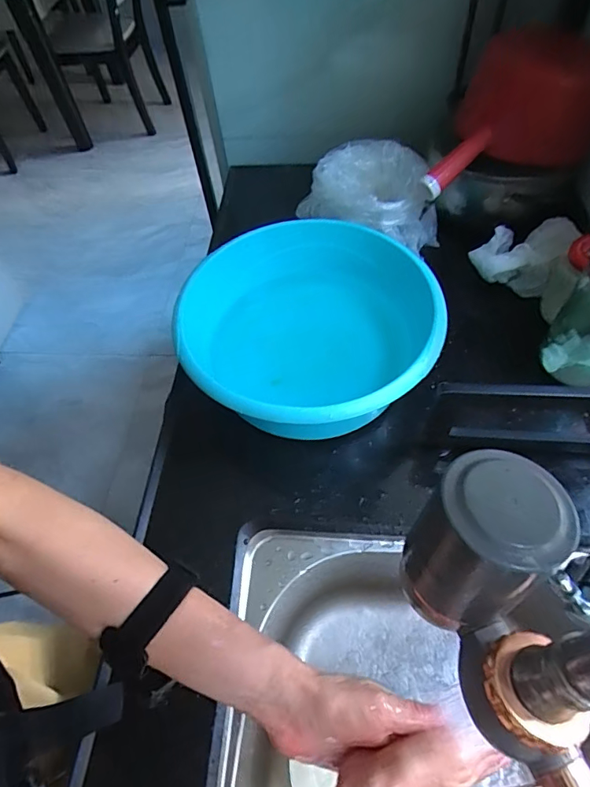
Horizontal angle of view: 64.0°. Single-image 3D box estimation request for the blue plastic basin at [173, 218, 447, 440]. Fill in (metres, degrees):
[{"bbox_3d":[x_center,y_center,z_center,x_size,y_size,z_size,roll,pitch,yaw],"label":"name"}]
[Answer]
[{"bbox_3d":[0.006,-0.071,0.599,0.315,0.143,0.282,37,67,24],"label":"blue plastic basin"}]

